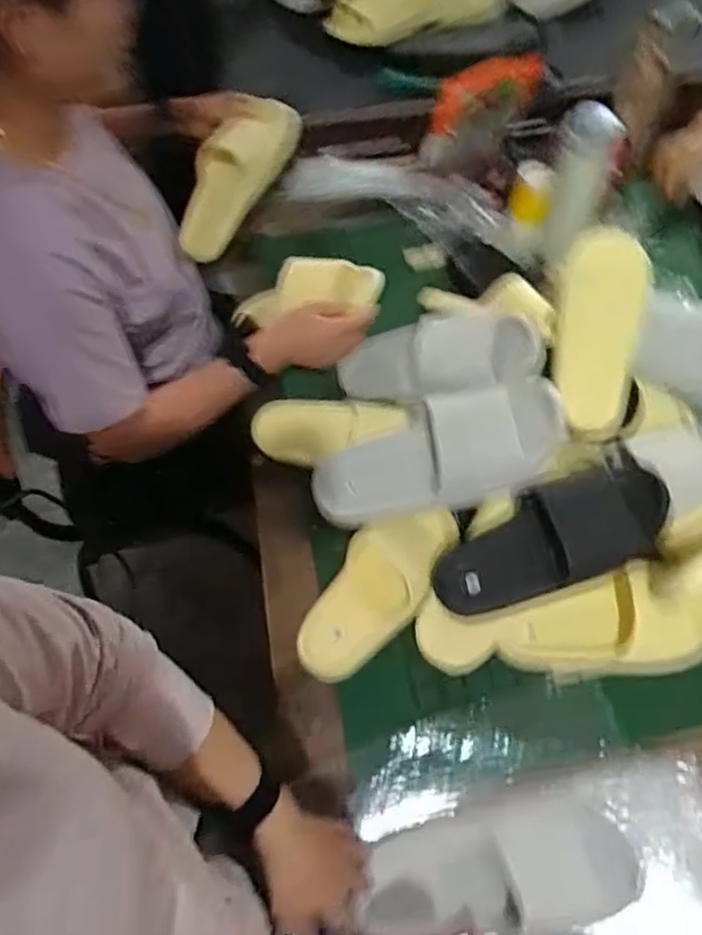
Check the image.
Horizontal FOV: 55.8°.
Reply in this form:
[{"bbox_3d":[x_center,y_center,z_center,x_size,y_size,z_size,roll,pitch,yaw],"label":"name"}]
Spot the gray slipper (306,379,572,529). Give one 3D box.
[{"bbox_3d":[0.098,-0.013,0.773,0.303,0.055,0.124,-21,90,6],"label":"gray slipper"}]

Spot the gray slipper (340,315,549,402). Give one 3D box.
[{"bbox_3d":[0.095,-0.137,0.845,0.281,0.066,0.097,-3,55,35],"label":"gray slipper"}]

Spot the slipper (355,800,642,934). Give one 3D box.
[{"bbox_3d":[0.131,0.367,0.604,0.242,0.045,0.095,-10,60,1],"label":"slipper"}]

